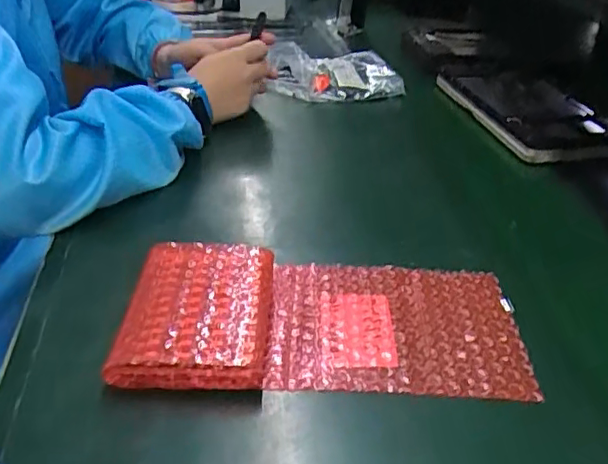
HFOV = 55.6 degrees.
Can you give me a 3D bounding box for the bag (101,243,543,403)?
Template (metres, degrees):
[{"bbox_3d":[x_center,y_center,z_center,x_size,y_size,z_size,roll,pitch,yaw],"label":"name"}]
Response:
[{"bbox_3d":[0.015,0.055,0.409,0.271,0.031,0.128,3,35,-2],"label":"bag"}]

